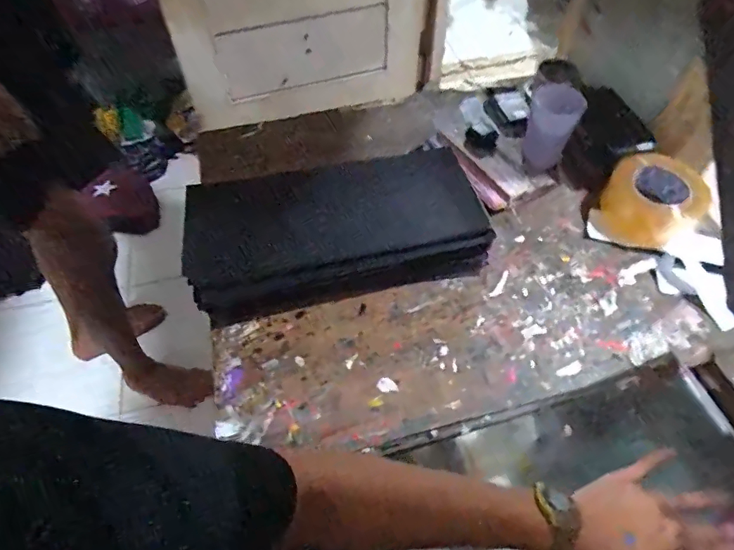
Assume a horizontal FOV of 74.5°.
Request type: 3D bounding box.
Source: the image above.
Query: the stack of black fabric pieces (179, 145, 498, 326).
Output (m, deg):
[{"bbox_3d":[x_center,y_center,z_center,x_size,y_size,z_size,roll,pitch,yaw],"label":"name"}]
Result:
[{"bbox_3d":[-0.042,-0.064,0.644,0.373,0.103,0.167,-11,53,-7],"label":"stack of black fabric pieces"}]

